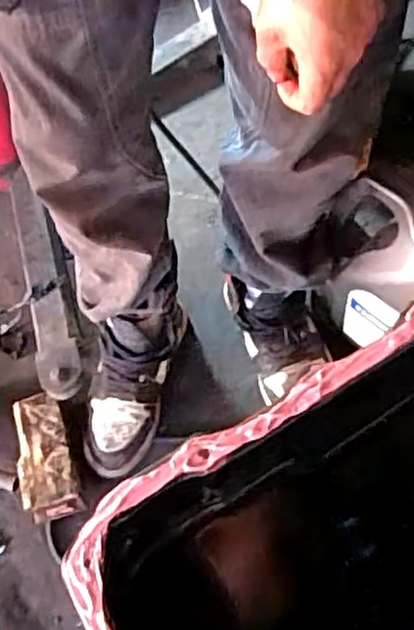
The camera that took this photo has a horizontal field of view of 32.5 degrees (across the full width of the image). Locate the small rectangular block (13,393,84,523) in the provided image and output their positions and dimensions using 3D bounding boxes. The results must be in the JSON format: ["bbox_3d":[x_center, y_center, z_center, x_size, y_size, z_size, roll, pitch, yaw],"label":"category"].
[{"bbox_3d":[-0.208,0.184,0.922,0.069,0.065,0.164,-18,62,-5],"label":"small rectangular block"}]

